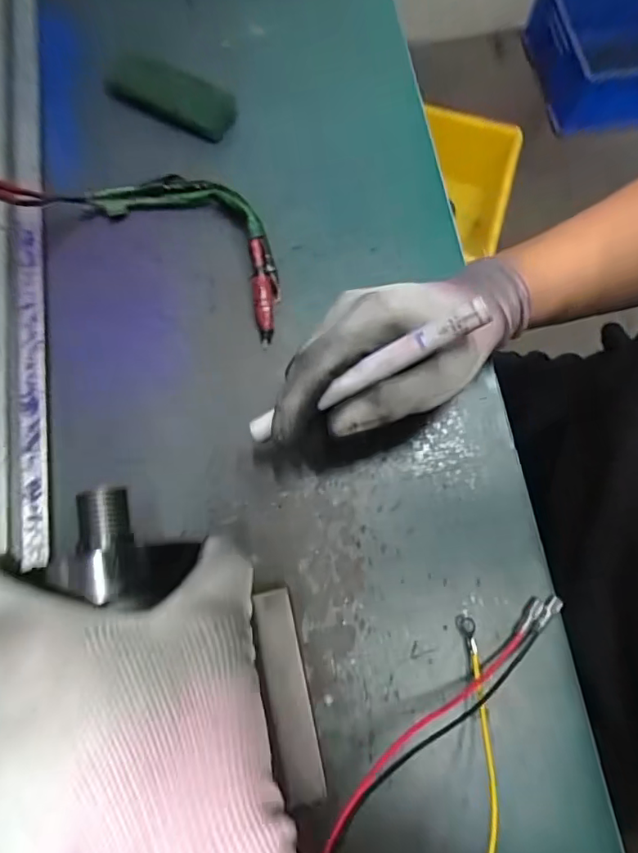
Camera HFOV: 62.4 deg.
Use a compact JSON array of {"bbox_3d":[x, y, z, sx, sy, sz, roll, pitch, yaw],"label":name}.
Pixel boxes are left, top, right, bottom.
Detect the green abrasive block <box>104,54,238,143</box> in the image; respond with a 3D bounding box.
[{"bbox_3d":[-0.116,-0.255,0.405,0.099,0.023,0.038,20,76,5],"label":"green abrasive block"}]

